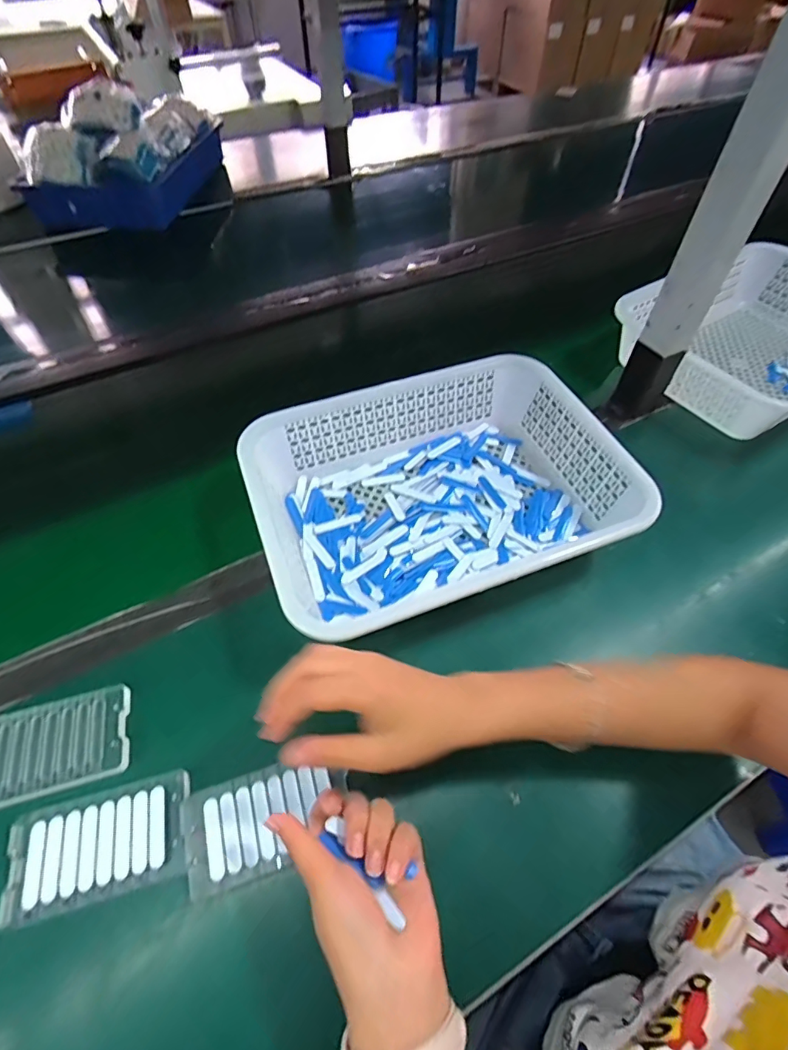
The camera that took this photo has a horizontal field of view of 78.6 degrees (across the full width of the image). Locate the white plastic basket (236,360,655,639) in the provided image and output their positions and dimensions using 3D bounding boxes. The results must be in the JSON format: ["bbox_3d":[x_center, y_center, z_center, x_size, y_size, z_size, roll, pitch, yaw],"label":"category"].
[{"bbox_3d":[0.047,-0.034,0.499,0.351,0.086,0.257,-18,56,-13],"label":"white plastic basket"}]

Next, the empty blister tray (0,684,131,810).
[{"bbox_3d":[-0.280,0.179,0.386,0.124,0.010,0.074,-12,55,-9],"label":"empty blister tray"}]

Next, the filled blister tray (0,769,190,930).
[{"bbox_3d":[-0.214,0.229,0.347,0.120,0.004,0.067,-13,55,-9],"label":"filled blister tray"}]

